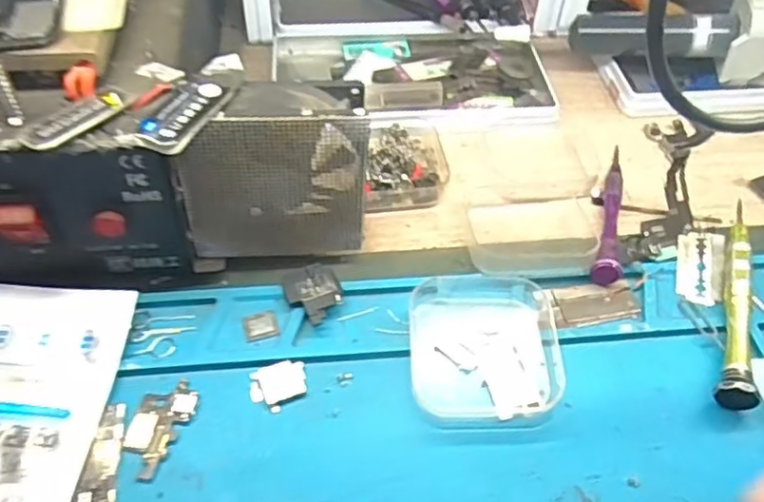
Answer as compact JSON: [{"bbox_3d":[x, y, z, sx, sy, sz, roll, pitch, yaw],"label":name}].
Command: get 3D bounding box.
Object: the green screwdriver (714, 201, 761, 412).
[{"bbox_3d":[0.166,0.019,0.304,0.014,0.018,0.122,16,50,11],"label":"green screwdriver"}]

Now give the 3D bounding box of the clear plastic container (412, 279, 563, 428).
[{"bbox_3d":[0.045,0.041,0.286,0.064,0.014,0.074,-1,49,-4],"label":"clear plastic container"}]

